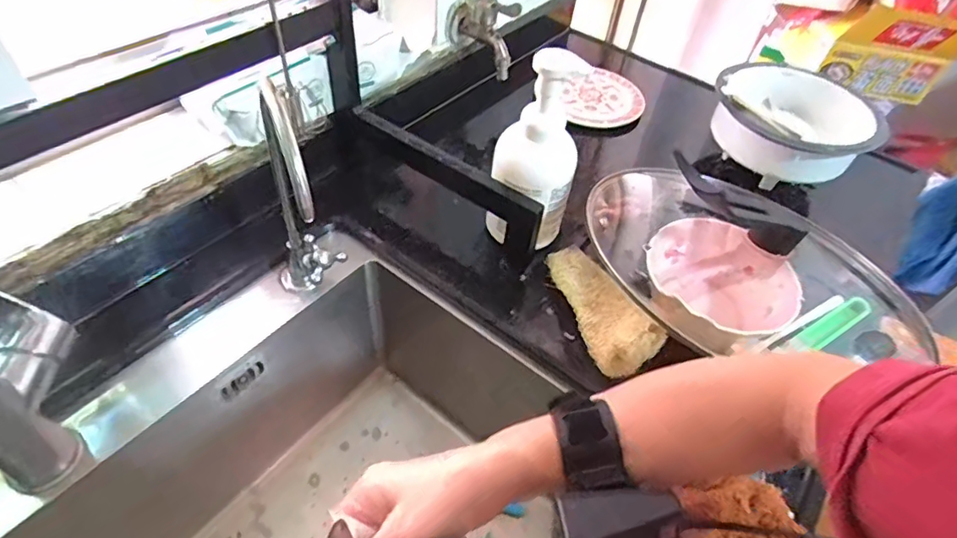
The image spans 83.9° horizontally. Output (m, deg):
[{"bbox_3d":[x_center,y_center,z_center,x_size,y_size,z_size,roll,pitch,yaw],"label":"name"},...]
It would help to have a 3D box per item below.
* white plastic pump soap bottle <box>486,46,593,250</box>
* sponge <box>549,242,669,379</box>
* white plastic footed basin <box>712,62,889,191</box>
[{"bbox_3d":[0.055,-0.103,0.516,0.079,0.200,0.059,15,49,8],"label":"white plastic pump soap bottle"},{"bbox_3d":[0.120,0.027,0.518,0.065,0.039,0.152,-12,51,-15],"label":"sponge"},{"bbox_3d":[0.395,-0.184,0.681,0.184,0.087,0.201,28,52,18],"label":"white plastic footed basin"}]

